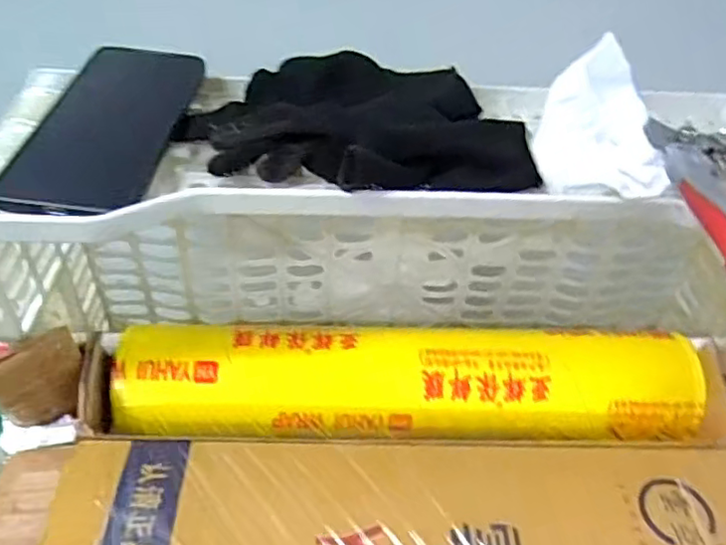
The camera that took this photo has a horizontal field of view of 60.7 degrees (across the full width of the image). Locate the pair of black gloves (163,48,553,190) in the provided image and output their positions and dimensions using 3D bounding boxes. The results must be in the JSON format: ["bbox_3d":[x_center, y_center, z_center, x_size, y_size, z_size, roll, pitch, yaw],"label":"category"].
[{"bbox_3d":[-0.003,-0.088,0.363,0.197,0.033,0.113,-3,43,-10],"label":"pair of black gloves"}]

